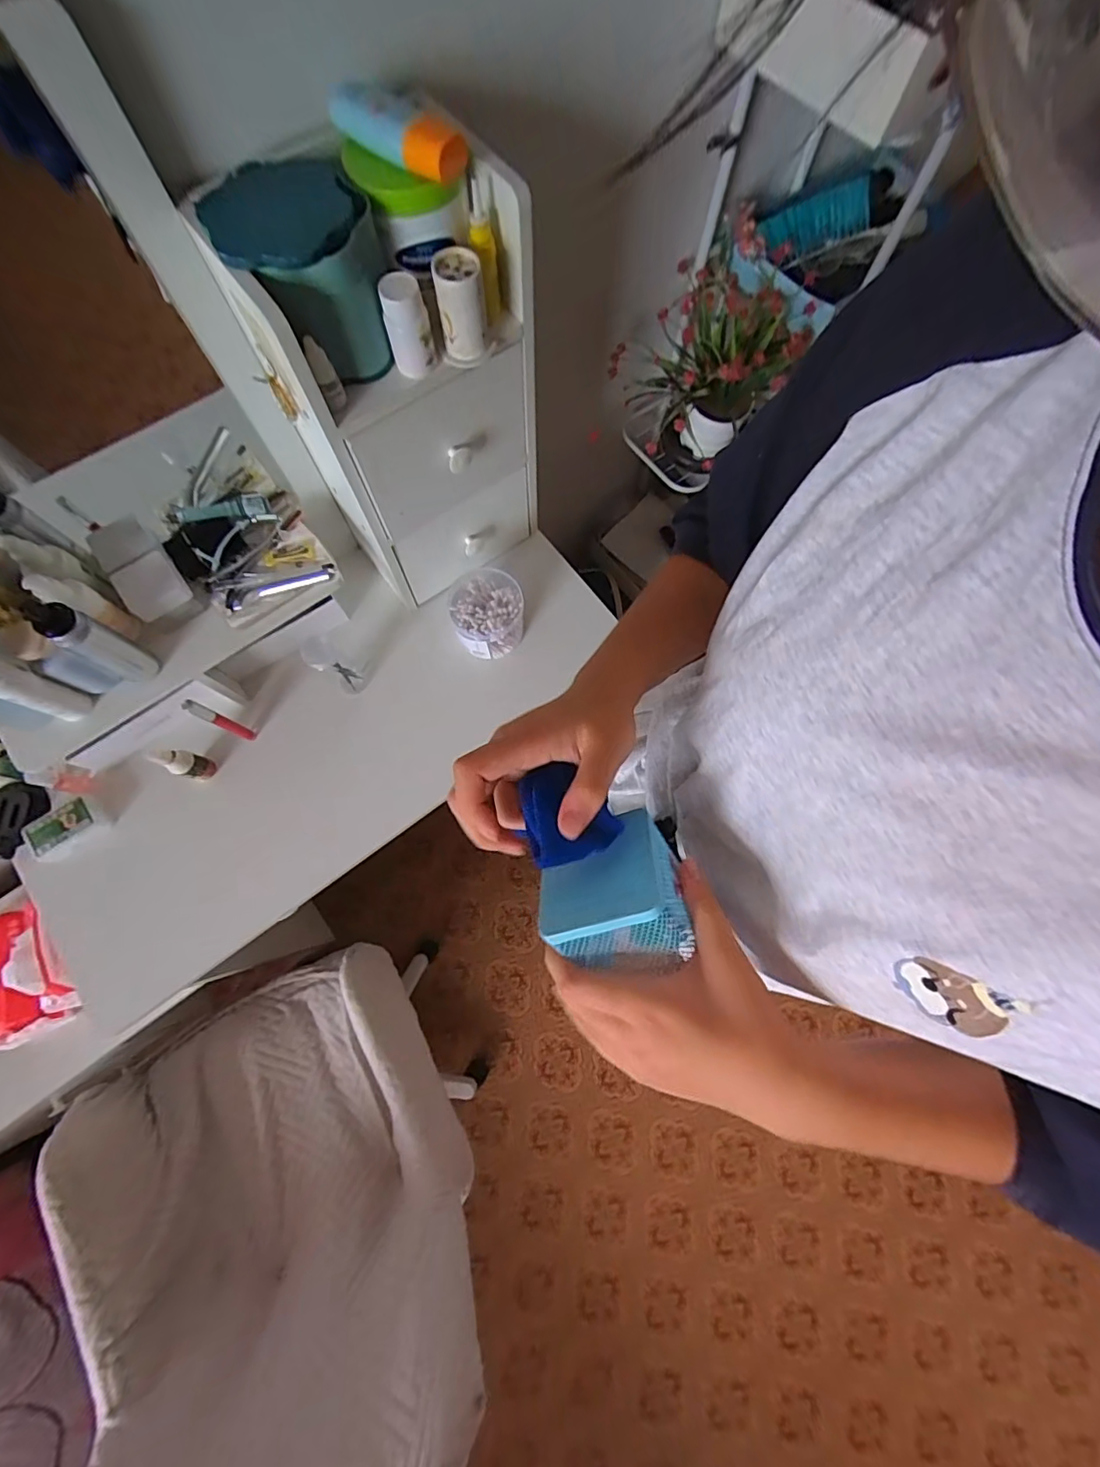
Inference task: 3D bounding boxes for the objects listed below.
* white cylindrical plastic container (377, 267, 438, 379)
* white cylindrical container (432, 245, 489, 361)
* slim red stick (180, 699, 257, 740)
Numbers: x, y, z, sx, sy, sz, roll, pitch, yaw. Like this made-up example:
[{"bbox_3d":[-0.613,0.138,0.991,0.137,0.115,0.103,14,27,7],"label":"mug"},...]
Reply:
[{"bbox_3d":[-0.116,-0.334,0.424,0.035,0.061,0.032,-16,75,-5],"label":"white cylindrical plastic container"},{"bbox_3d":[-0.074,-0.360,0.435,0.038,0.060,0.040,0,74,-1],"label":"white cylindrical container"},{"bbox_3d":[-0.397,-0.013,0.630,0.017,0.128,0.014,26,75,6],"label":"slim red stick"}]

